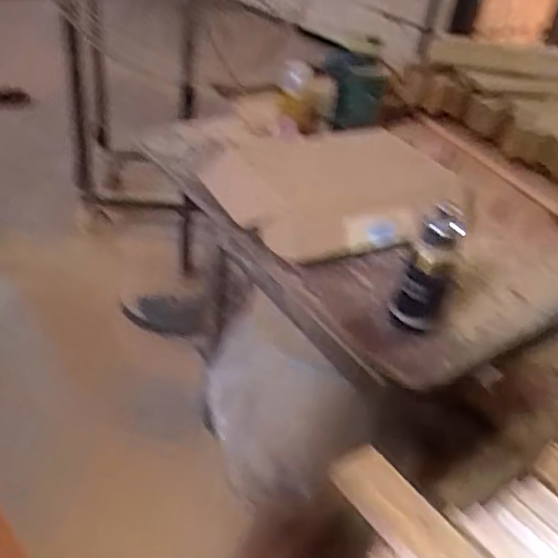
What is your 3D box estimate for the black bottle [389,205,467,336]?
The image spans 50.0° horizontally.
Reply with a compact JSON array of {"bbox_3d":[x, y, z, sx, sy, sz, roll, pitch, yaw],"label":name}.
[{"bbox_3d":[0.209,-0.019,0.821,0.073,0.189,0.076,17,37,12],"label":"black bottle"}]

